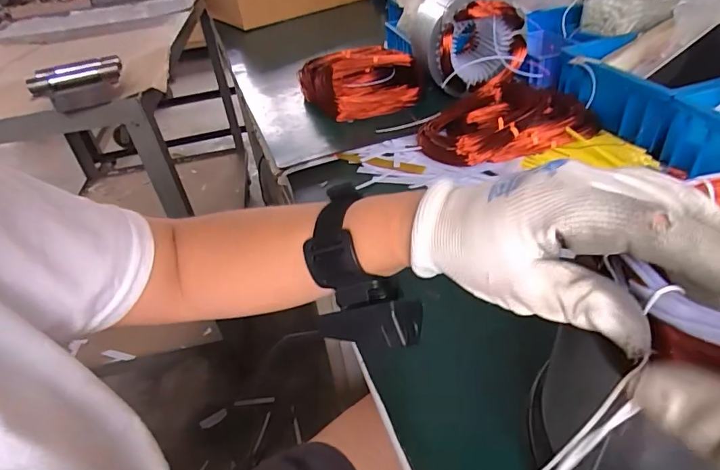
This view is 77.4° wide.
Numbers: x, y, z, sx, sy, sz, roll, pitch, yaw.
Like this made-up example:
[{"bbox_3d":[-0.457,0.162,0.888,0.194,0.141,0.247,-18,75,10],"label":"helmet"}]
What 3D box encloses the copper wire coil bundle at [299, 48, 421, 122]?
[{"bbox_3d":[-0.002,-0.253,0.739,0.197,0.064,0.143,-8,37,-1],"label":"copper wire coil bundle"}]

